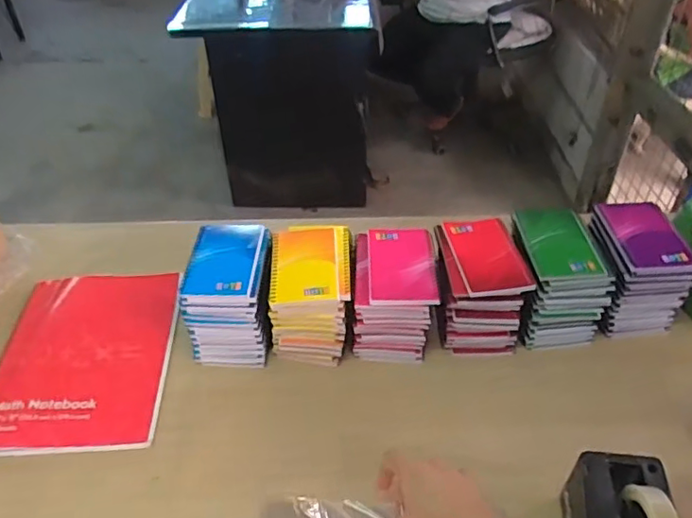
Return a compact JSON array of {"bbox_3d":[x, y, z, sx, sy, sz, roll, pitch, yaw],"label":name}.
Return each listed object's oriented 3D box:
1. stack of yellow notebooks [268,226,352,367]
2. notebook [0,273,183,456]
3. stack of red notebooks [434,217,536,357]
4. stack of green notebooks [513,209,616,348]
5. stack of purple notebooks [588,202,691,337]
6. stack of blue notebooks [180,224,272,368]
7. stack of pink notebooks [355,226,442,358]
[{"bbox_3d":[-0.044,0.042,0.738,0.095,0.121,0.134,-2,42,0],"label":"stack of yellow notebooks"},{"bbox_3d":[-0.336,0.121,0.733,0.215,0.014,0.265,-3,43,-3],"label":"notebook"},{"bbox_3d":[0.170,0.034,0.753,0.099,0.126,0.141,-3,42,-2],"label":"stack of red notebooks"},{"bbox_3d":[0.272,0.023,0.754,0.104,0.123,0.137,-4,42,-3],"label":"stack of green notebooks"},{"bbox_3d":[0.386,0.011,0.774,0.110,0.125,0.139,2,42,4],"label":"stack of purple notebooks"},{"bbox_3d":[-0.143,0.040,0.738,0.098,0.118,0.143,-2,42,-1],"label":"stack of blue notebooks"},{"bbox_3d":[0.061,0.045,0.738,0.097,0.116,0.131,2,42,3],"label":"stack of pink notebooks"}]

